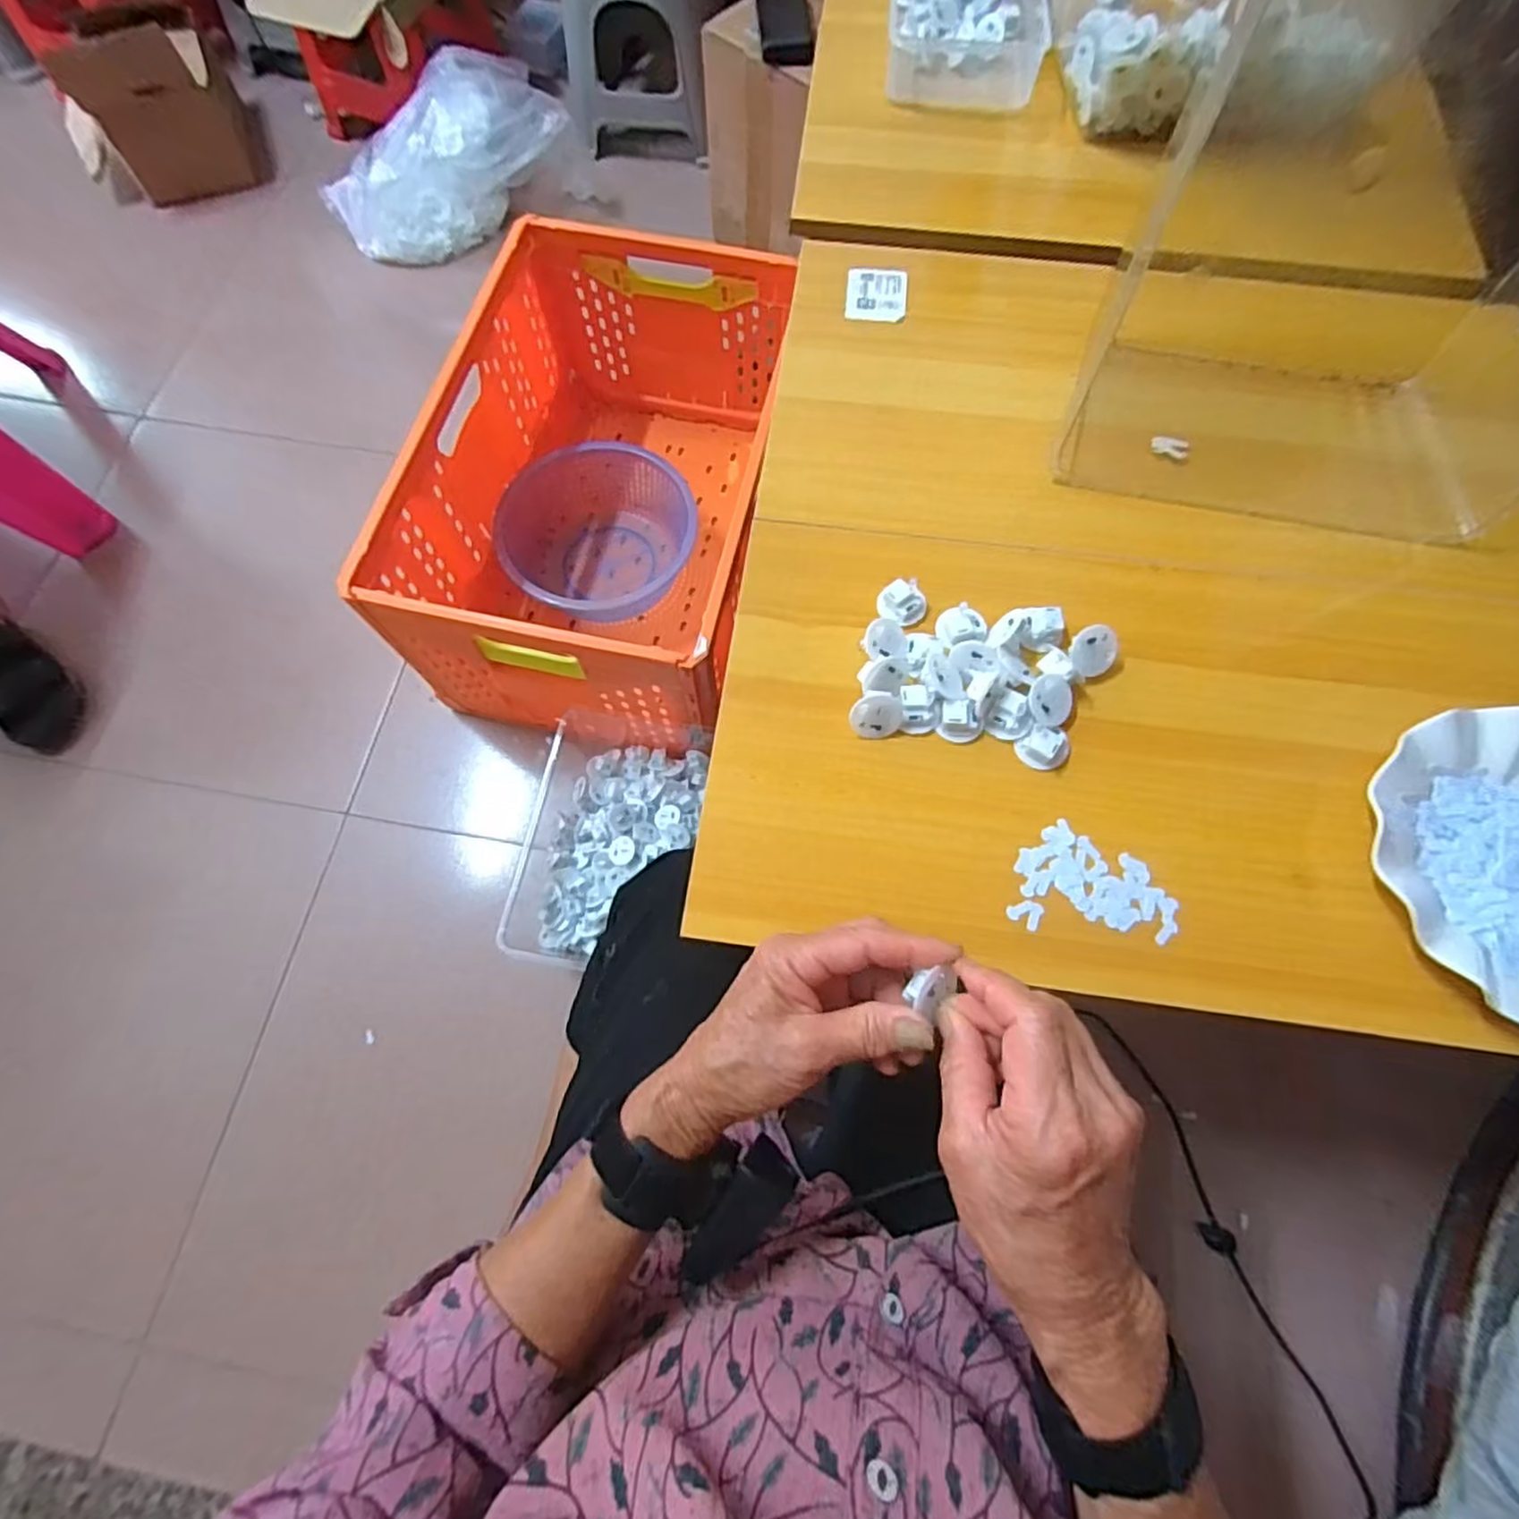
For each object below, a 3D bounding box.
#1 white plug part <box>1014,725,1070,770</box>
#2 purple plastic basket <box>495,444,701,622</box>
[{"bbox_3d":[0.182,-0.009,0.442,0.030,0.016,0.027,-38,75,-10],"label":"white plug part"},{"bbox_3d":[-0.239,-0.335,1.045,0.273,0.121,0.252,0,70,0],"label":"purple plastic basket"}]

